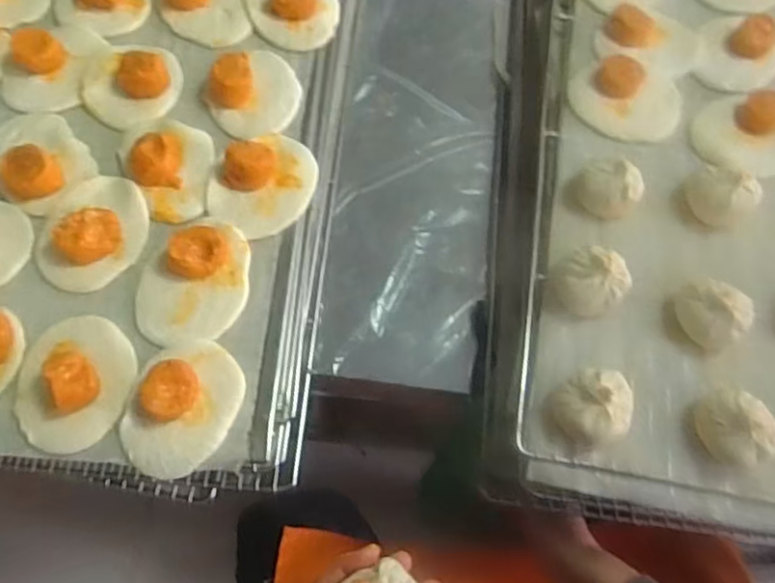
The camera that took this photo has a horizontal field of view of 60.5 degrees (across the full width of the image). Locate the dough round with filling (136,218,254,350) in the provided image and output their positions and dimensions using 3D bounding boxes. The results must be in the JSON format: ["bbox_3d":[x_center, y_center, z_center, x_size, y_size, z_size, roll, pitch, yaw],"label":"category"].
[{"bbox_3d":[-0.153,-0.011,0.522,0.078,0.026,0.107,23,67,7],"label":"dough round with filling"}]

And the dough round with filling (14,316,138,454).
[{"bbox_3d":[-0.234,0.061,0.483,0.087,0.030,0.102,17,66,4],"label":"dough round with filling"}]

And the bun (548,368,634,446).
[{"bbox_3d":[0.153,0.084,0.486,0.056,0.042,0.051,1,66,-3],"label":"bun"}]

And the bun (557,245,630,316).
[{"bbox_3d":[0.161,-0.008,0.527,0.050,0.046,0.047,1,66,-3],"label":"bun"}]

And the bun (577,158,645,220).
[{"bbox_3d":[0.190,-0.089,0.563,0.051,0.039,0.052,-39,73,-18],"label":"bun"}]

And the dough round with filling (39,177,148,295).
[{"bbox_3d":[-0.244,-0.053,0.537,0.082,0.032,0.098,17,66,5],"label":"dough round with filling"}]

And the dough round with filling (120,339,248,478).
[{"bbox_3d":[-0.150,0.082,0.482,0.076,0.030,0.099,15,66,4],"label":"dough round with filling"}]

